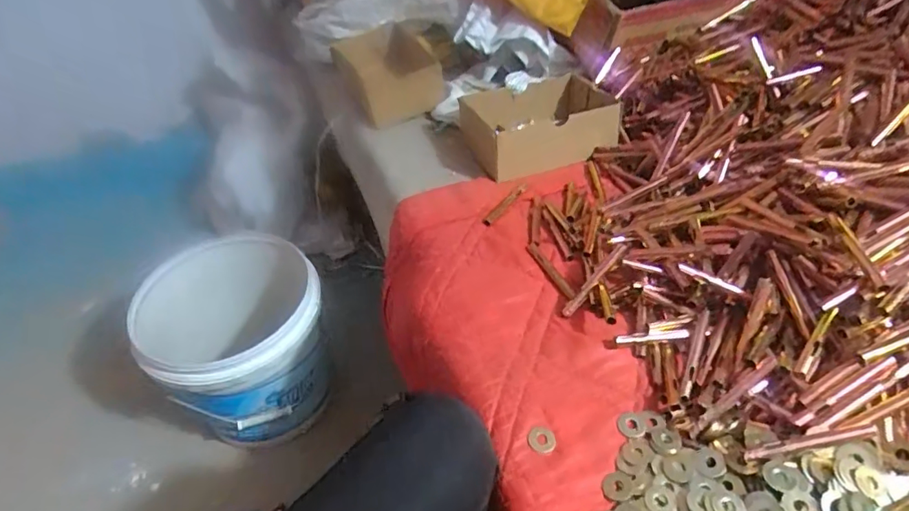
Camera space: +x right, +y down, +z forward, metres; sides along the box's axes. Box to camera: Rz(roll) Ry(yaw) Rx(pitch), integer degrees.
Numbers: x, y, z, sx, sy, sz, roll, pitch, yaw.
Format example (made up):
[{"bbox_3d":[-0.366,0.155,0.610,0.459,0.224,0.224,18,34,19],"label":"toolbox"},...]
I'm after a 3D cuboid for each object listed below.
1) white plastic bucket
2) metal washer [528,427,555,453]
[{"bbox_3d":[-0.333,0.142,0.827,0.249,0.240,0.253,0,44,0],"label":"white plastic bucket"},{"bbox_3d":[0.069,0.146,0.411,0.022,0.004,0.021,0,44,0],"label":"metal washer"}]

